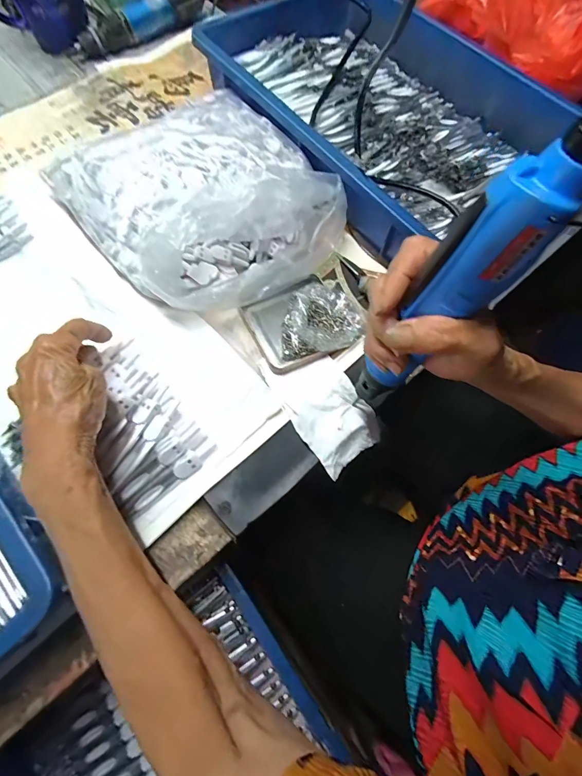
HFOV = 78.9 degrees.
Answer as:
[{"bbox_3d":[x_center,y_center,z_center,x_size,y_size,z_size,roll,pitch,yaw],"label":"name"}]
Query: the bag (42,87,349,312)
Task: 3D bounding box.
[{"bbox_3d":[-0.088,-0.207,0.370,0.237,0.065,0.249,-41,75,-18],"label":"bag"}]

